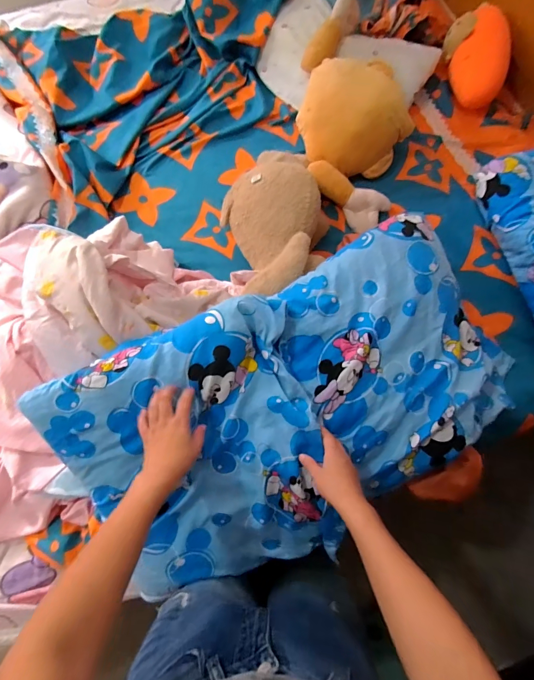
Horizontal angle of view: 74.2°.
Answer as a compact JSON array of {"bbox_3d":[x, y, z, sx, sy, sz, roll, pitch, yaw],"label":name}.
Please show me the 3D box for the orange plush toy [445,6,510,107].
[{"bbox_3d":[0.574,-0.786,0.982,0.103,0.152,0.256,-5,75,-1],"label":"orange plush toy"}]

